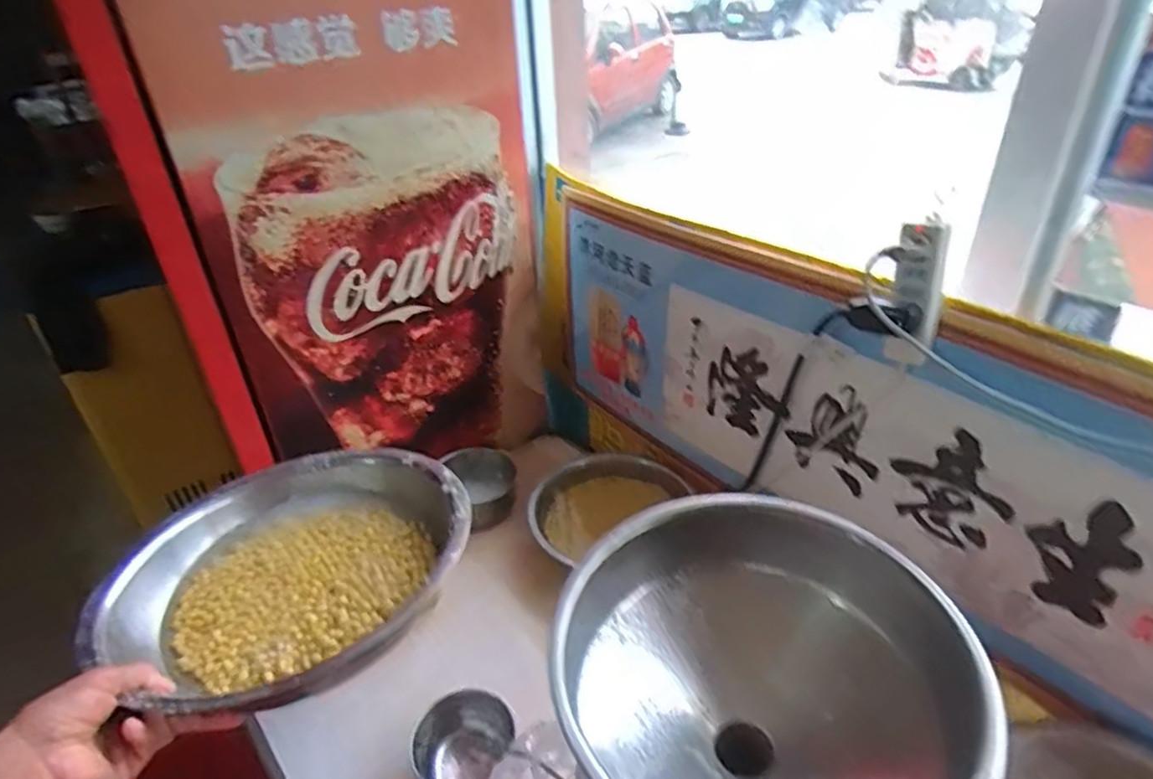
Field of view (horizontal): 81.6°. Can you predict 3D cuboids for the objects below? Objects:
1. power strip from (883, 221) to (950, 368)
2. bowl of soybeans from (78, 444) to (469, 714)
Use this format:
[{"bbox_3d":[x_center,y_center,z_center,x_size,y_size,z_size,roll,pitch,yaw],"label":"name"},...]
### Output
[{"bbox_3d":[0.432,-0.117,0.853,0.031,0.181,0.064,-28,40,-33],"label":"power strip"},{"bbox_3d":[-0.248,0.156,0.607,0.297,0.079,0.284,-2,33,2],"label":"bowl of soybeans"}]

